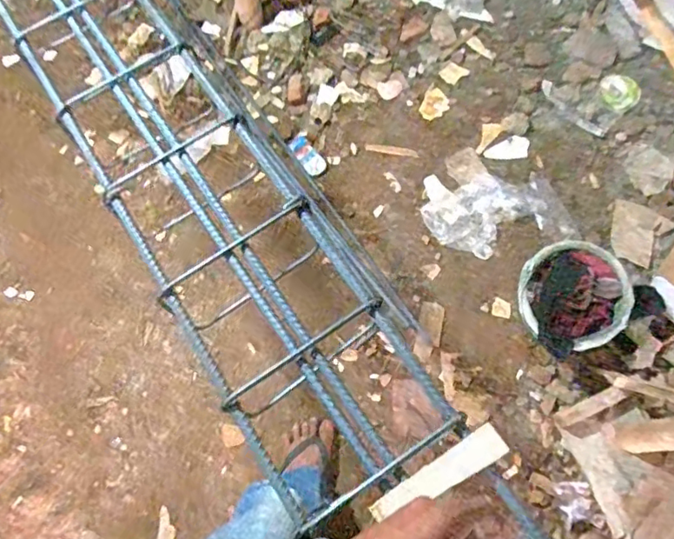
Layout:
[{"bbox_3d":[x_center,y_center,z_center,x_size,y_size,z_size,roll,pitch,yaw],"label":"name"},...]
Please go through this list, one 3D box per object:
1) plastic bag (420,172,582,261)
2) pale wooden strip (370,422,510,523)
[{"bbox_3d":[0.442,-0.155,1.538,0.404,0.043,0.245,1,71,2],"label":"plastic bag"},{"bbox_3d":[0.100,0.203,0.547,0.141,0.018,0.032,-33,75,-7],"label":"pale wooden strip"}]

